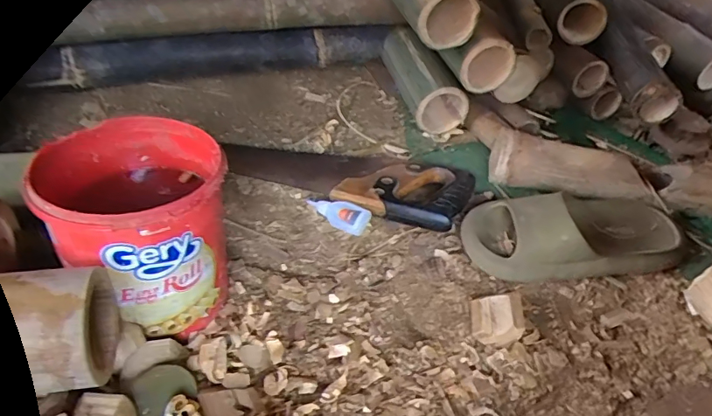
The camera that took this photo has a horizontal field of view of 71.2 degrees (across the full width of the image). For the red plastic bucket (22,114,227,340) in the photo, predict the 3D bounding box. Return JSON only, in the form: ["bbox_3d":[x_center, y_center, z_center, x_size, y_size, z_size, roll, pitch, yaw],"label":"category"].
[{"bbox_3d":[-0.179,0.020,0.439,0.125,0.153,0.134,3,40,-3],"label":"red plastic bucket"}]

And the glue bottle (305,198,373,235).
[{"bbox_3d":[-0.024,0.006,0.575,0.078,0.021,0.030,19,42,16],"label":"glue bottle"}]

